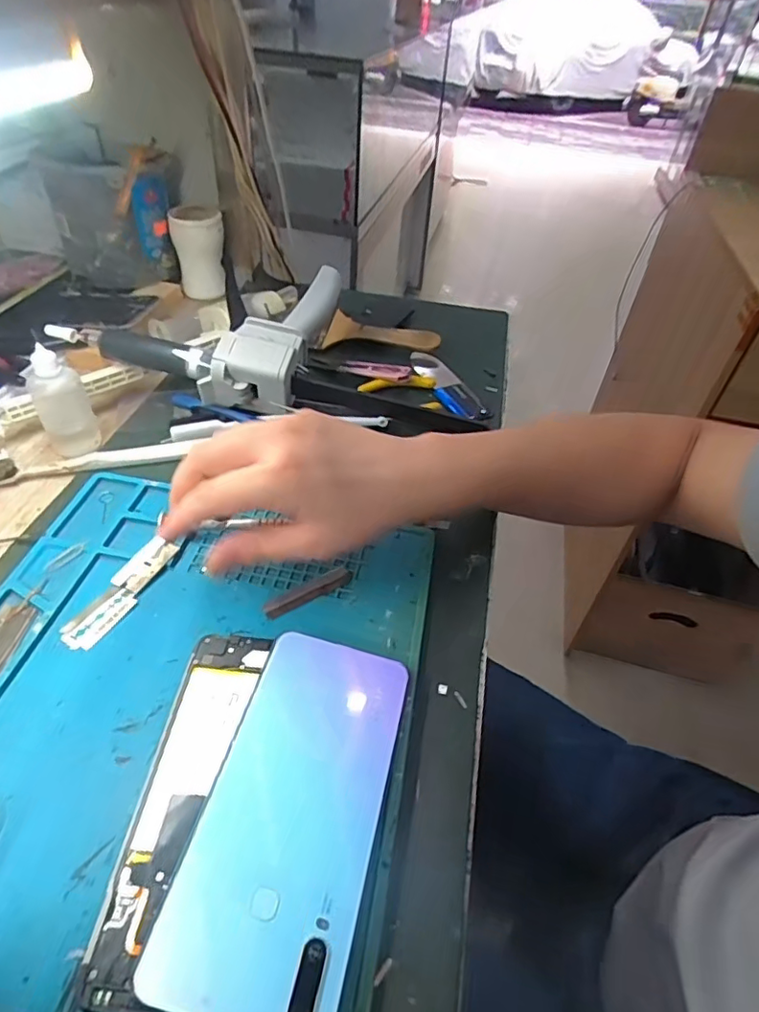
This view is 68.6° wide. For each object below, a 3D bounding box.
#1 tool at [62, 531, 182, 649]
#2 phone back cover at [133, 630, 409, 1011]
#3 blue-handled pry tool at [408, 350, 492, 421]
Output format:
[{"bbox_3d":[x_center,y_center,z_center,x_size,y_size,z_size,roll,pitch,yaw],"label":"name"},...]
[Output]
[{"bbox_3d":[-0.151,0.050,0.327,0.023,0.004,0.079,21,51,14],"label":"tool"},{"bbox_3d":[-0.036,0.128,0.245,0.072,0.006,0.152,18,44,1],"label":"phone back cover"},{"bbox_3d":[0.063,-0.109,0.514,0.029,0.017,0.121,-12,48,-17],"label":"blue-handled pry tool"}]

